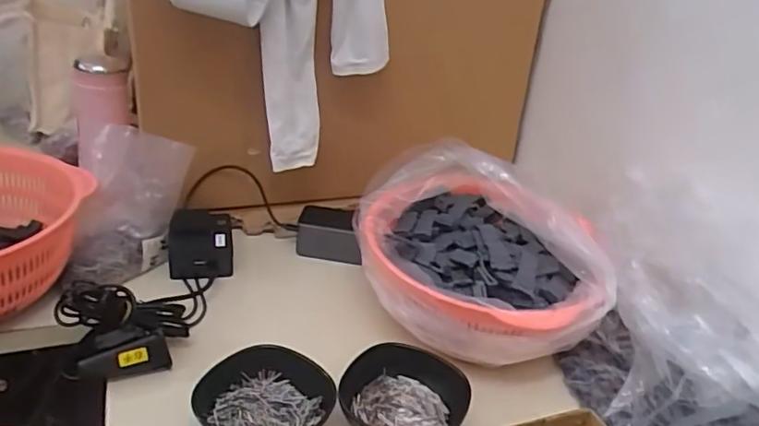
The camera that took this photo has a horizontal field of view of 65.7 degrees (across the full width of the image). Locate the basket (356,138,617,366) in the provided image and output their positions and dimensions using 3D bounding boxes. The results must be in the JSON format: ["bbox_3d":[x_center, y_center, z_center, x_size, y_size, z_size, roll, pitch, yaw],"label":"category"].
[{"bbox_3d":[0.090,0.050,0.631,0.202,0.137,0.280,-6,32,-22],"label":"basket"}]

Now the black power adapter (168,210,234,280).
[{"bbox_3d":[-0.215,0.035,0.707,0.072,0.062,0.075,-2,30,-15],"label":"black power adapter"}]

